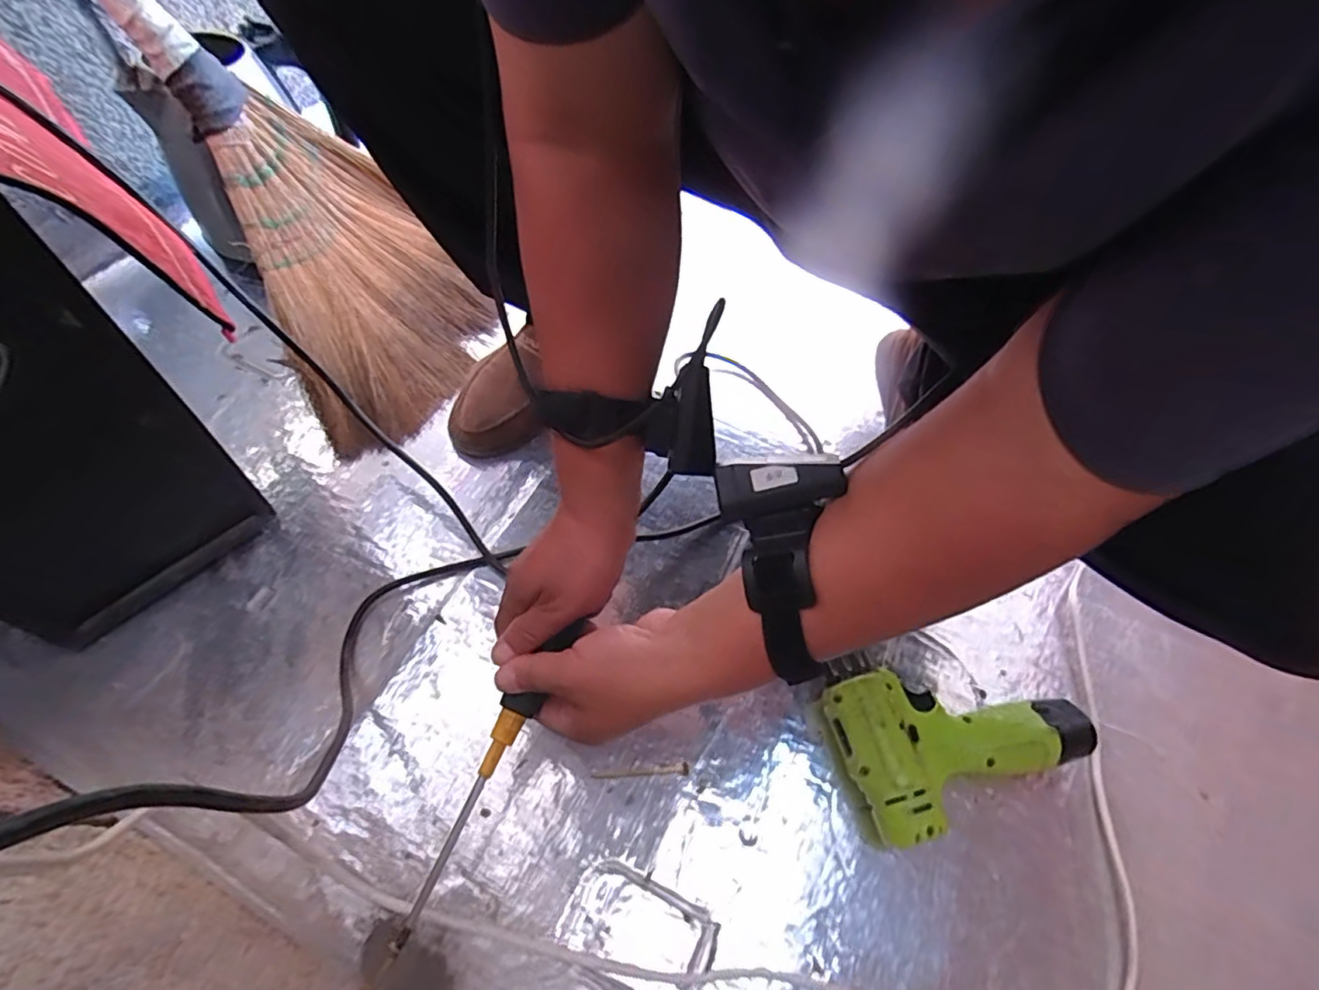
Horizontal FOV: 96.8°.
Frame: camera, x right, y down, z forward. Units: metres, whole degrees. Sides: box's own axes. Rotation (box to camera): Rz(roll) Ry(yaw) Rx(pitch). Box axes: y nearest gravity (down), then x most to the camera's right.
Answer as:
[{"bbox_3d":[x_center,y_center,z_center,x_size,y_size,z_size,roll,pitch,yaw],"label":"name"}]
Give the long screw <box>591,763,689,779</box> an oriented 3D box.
[{"bbox_3d":[-0.014,0.214,0.451,0.074,0.004,0.008,-2,57,-7],"label":"long screw"}]

